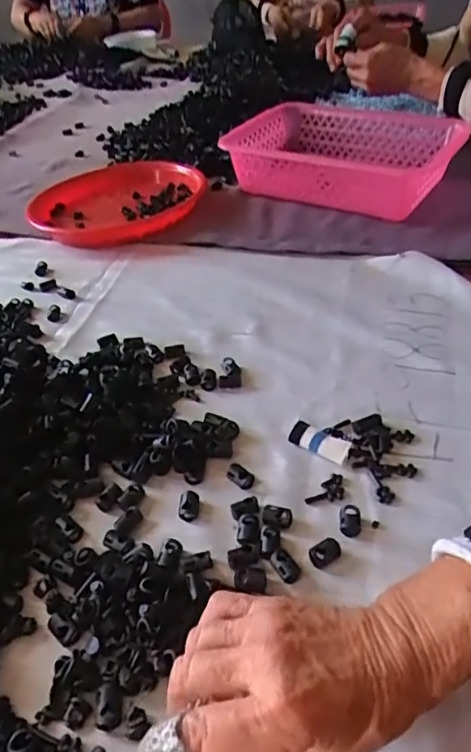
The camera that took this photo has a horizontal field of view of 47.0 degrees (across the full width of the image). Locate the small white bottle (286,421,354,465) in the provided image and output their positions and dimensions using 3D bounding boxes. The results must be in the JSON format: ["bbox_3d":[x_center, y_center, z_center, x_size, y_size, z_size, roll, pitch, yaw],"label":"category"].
[{"bbox_3d":[0.064,0.050,0.410,0.047,0.013,0.018,23,50,28],"label":"small white bottle"}]

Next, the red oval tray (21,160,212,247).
[{"bbox_3d":[-0.161,-0.246,0.744,0.235,0.027,0.195,-10,43,-4],"label":"red oval tray"}]

